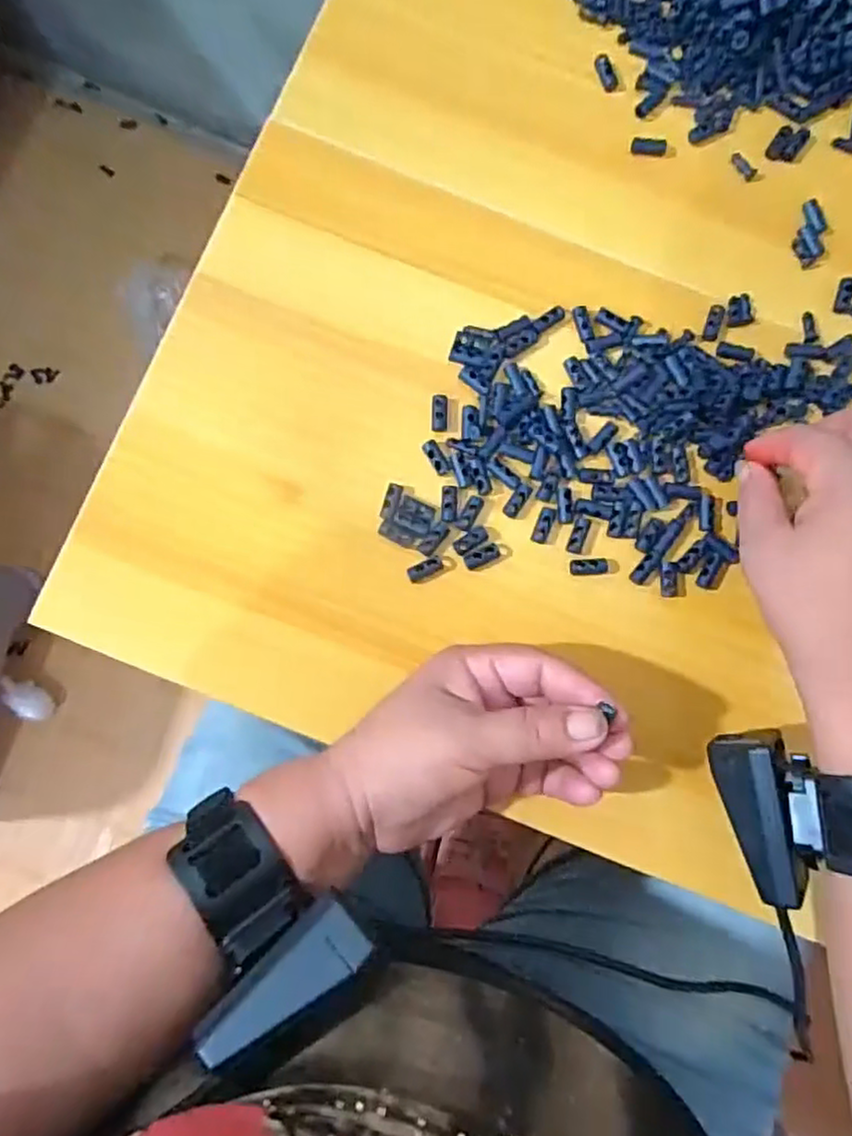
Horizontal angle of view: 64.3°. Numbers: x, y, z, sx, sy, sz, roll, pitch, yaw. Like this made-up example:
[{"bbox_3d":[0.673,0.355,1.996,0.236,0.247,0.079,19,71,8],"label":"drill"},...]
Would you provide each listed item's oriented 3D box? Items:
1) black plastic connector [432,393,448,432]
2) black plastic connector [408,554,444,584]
[{"bbox_3d":[0.007,-0.080,0.347,0.008,0.004,0.020,1,84,0],"label":"black plastic connector"},{"bbox_3d":[0.000,0.001,0.339,0.019,0.004,0.008,-29,85,-3],"label":"black plastic connector"}]

